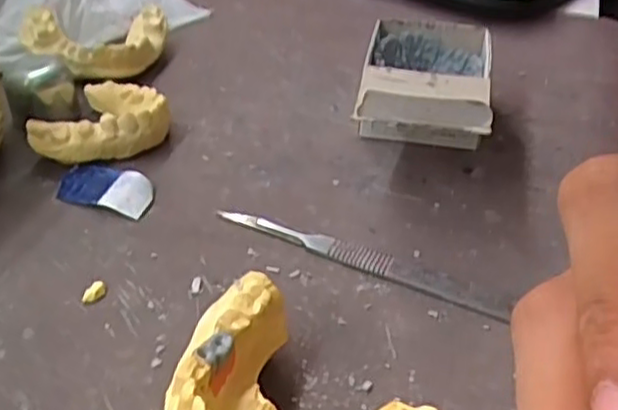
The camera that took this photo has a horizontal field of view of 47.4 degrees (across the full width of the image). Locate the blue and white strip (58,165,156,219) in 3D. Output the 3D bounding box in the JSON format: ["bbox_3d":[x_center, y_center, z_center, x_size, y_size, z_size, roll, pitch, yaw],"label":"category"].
[{"bbox_3d":[-0.083,-0.007,0.285,0.041,0.007,0.020,13,40,15],"label":"blue and white strip"}]

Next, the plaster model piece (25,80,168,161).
[{"bbox_3d":[-0.088,-0.036,0.310,0.049,0.019,0.055,14,40,16],"label":"plaster model piece"}]

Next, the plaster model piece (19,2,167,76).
[{"bbox_3d":[-0.108,-0.082,0.361,0.072,0.030,0.046,-12,40,-16],"label":"plaster model piece"}]

